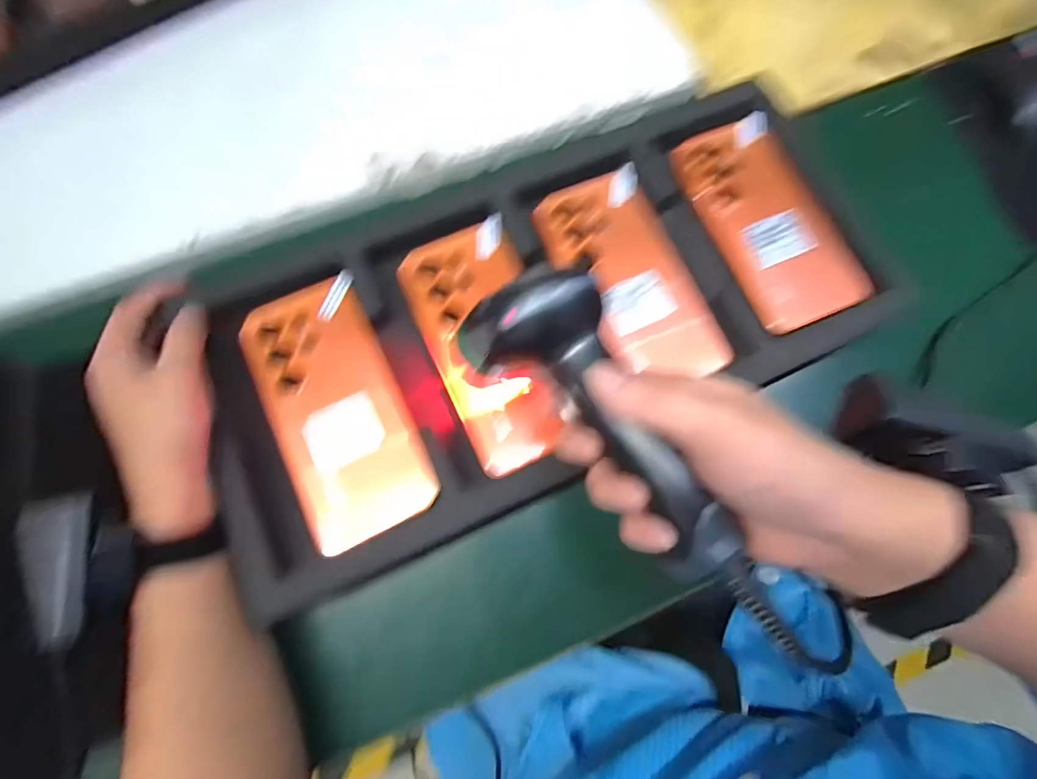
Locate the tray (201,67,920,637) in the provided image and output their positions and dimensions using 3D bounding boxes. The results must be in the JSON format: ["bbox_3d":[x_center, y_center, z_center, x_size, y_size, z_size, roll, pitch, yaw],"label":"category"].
[{"bbox_3d":[0.023,-0.062,0.334,0.482,0.030,0.221,-27,78,-8],"label":"tray"}]

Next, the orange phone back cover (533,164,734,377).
[{"bbox_3d":[0.078,-0.081,0.338,0.084,0.011,0.163,-22,77,-7],"label":"orange phone back cover"}]

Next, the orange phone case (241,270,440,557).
[{"bbox_3d":[-0.121,0.010,0.305,0.083,0.017,0.173,-25,78,-8],"label":"orange phone case"}]

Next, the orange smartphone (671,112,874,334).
[{"bbox_3d":[0.189,-0.131,0.356,0.081,0.012,0.173,-23,77,-7],"label":"orange smartphone"}]

